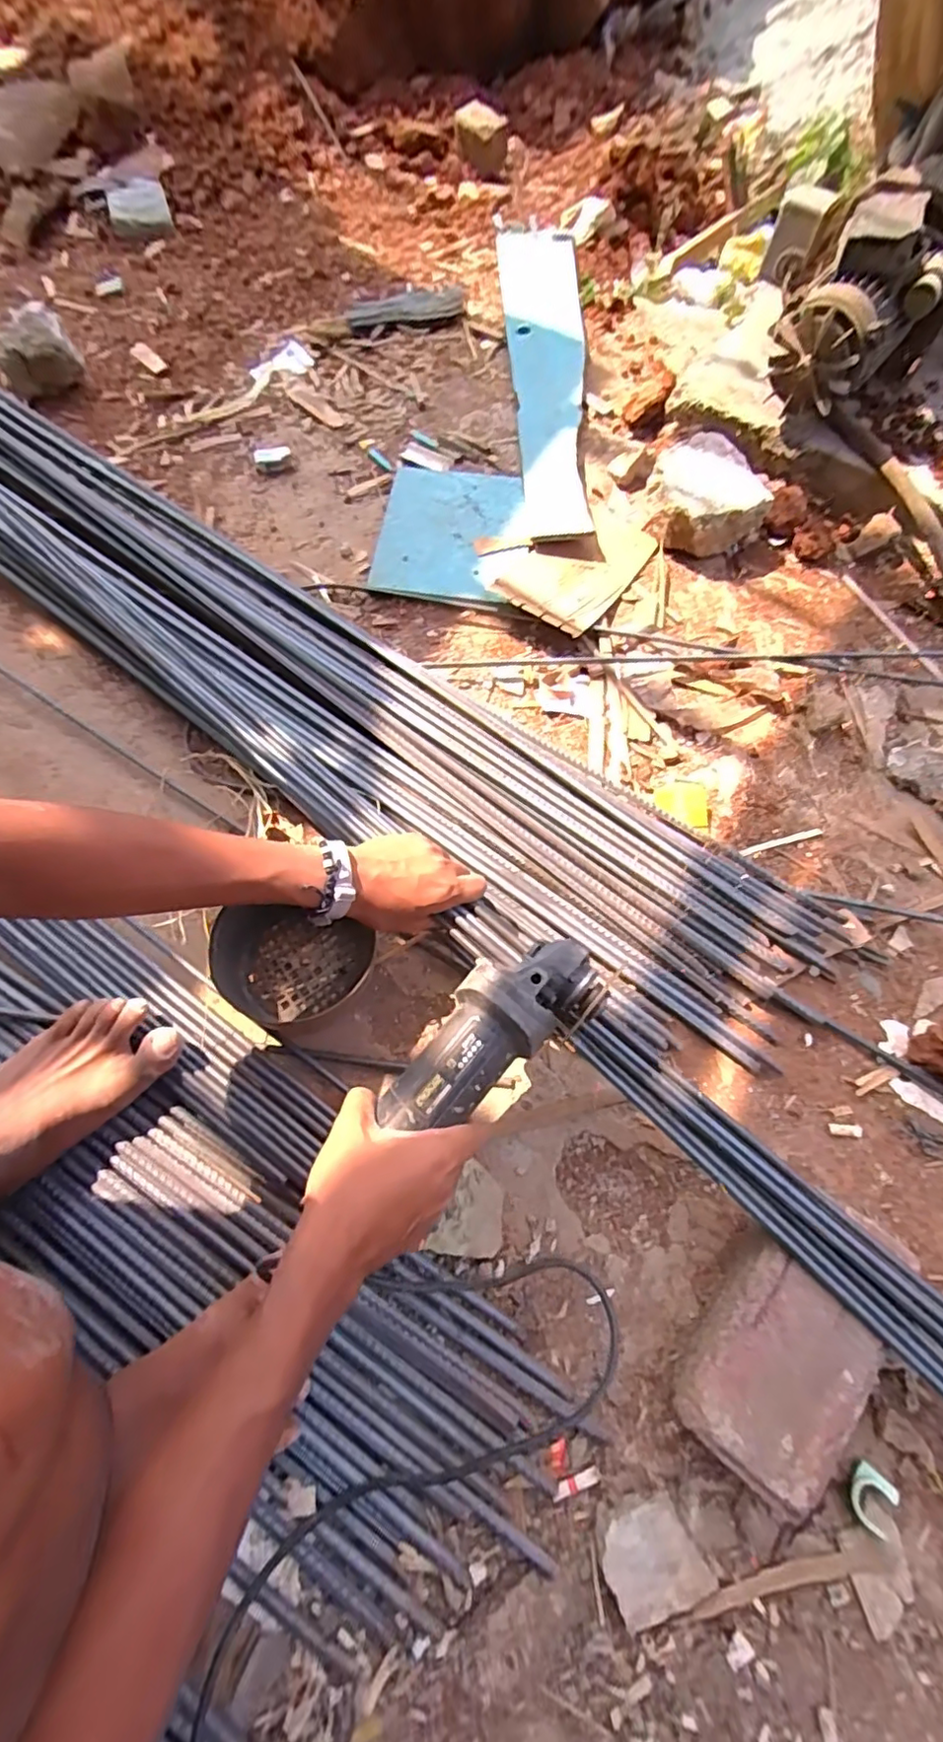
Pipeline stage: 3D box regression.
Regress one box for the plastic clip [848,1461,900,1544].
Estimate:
[{"bbox_3d":[0.289,0.454,0.434,0.032,0.015,0.033,41,74,16],"label":"plastic clip"}]

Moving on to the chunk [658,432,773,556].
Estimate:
[{"bbox_3d":[0.307,-0.495,0.799,0.126,0.076,0.154,-11,69,-5],"label":"chunk"}]

